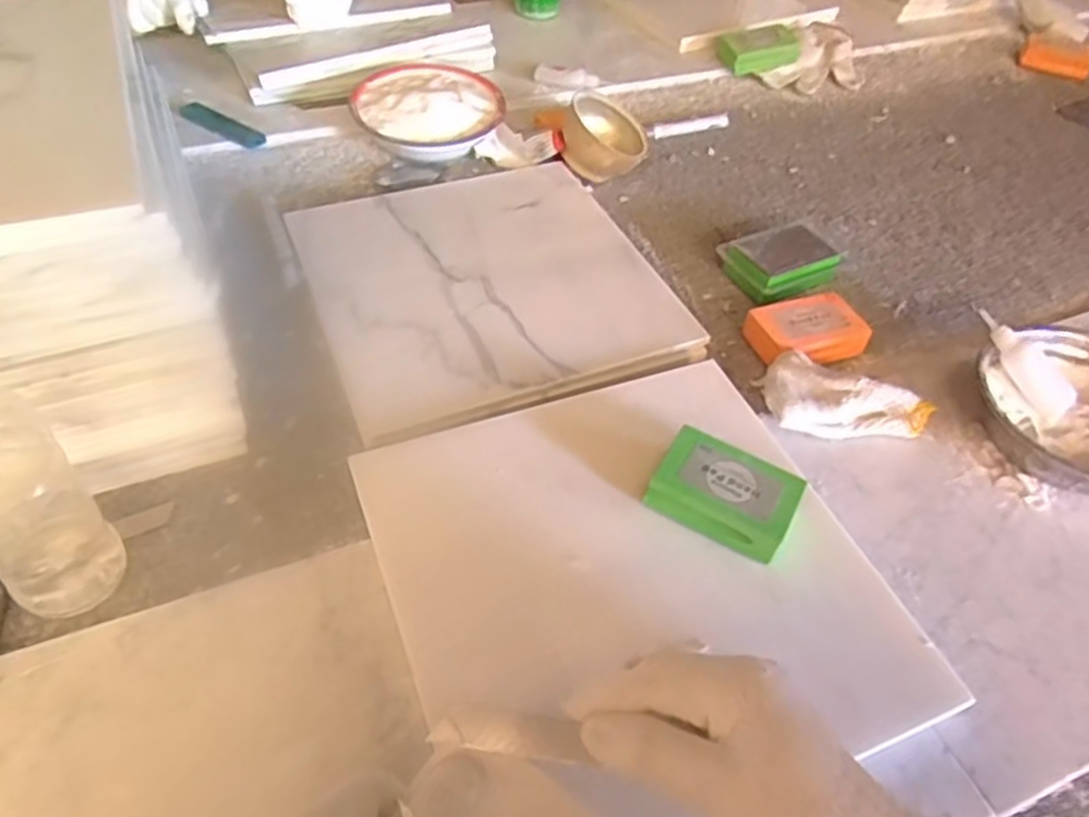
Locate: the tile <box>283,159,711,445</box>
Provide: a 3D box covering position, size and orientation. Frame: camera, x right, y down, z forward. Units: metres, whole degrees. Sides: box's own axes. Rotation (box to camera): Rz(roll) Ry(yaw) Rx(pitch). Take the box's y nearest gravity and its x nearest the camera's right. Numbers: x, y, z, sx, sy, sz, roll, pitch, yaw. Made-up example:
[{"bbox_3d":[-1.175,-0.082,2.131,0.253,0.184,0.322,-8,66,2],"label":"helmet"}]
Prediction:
[{"bbox_3d":[-0.052,-0.118,0.709,0.305,0.022,0.303,-17,52,-17],"label":"tile"}]

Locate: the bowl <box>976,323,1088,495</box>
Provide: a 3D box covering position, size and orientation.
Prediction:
[{"bbox_3d":[0.421,0.008,0.606,0.153,0.054,0.152,1,49,-2],"label":"bowl"}]

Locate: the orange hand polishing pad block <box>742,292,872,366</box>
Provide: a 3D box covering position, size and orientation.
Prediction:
[{"bbox_3d":[0.233,-0.066,0.682,0.095,0.034,0.063,-12,51,-13],"label":"orange hand polishing pad block"}]

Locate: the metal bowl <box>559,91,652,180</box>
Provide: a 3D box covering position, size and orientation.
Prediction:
[{"bbox_3d":[0.061,-0.297,0.844,0.093,0.054,0.093,51,42,-4],"label":"metal bowl"}]

